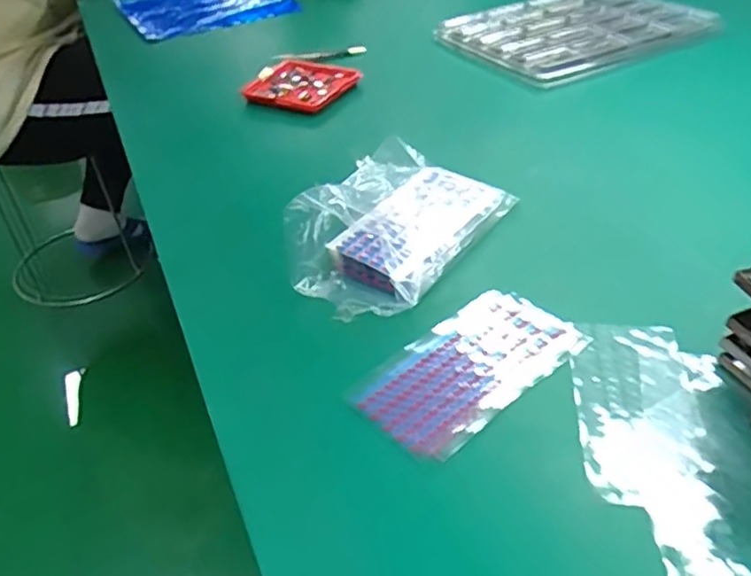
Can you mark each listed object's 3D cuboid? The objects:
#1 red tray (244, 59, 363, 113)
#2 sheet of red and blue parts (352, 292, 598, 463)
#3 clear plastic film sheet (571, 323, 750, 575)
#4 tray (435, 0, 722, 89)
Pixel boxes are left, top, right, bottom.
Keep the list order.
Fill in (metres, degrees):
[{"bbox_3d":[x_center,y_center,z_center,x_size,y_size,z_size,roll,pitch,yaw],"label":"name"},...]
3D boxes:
[{"bbox_3d":[-0.082,-0.223,0.720,0.100,0.014,0.109,21,46,27],"label":"red tray"},{"bbox_3d":[0.057,0.045,0.385,0.139,0.008,0.071,-32,47,-28],"label":"sheet of red and blue parts"},{"bbox_3d":[0.151,0.088,0.331,0.084,0.008,0.198,0,40,6],"label":"clear plastic film sheet"},{"bbox_3d":[0.242,-0.311,0.785,0.283,0.017,0.223,-23,43,-20],"label":"tray"}]

